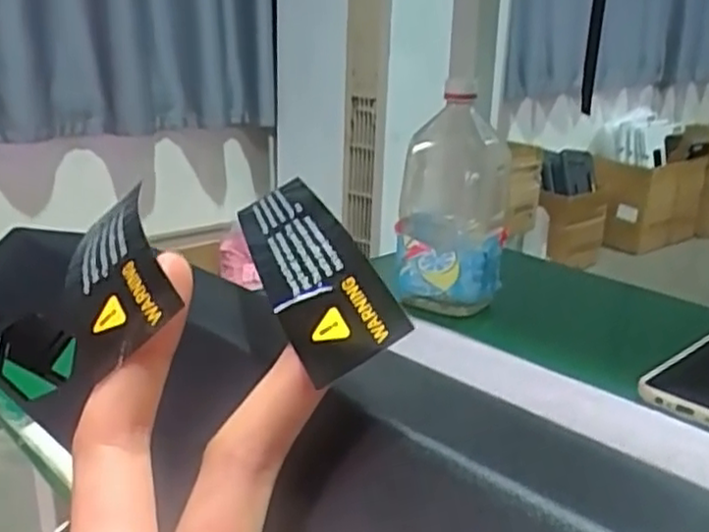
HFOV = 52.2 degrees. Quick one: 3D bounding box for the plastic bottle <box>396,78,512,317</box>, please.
[{"bbox_3d":[0.095,-0.063,0.708,0.105,0.197,0.085,3,19,4],"label":"plastic bottle"}]

